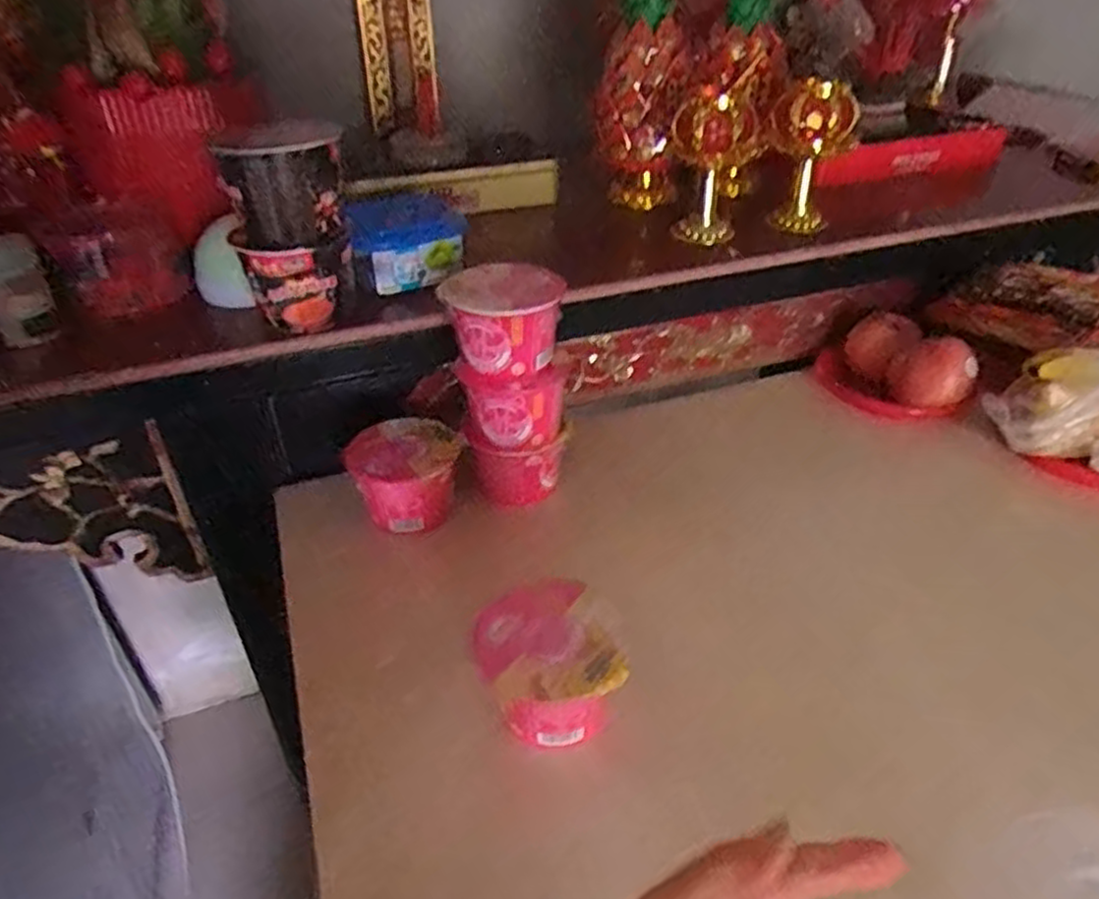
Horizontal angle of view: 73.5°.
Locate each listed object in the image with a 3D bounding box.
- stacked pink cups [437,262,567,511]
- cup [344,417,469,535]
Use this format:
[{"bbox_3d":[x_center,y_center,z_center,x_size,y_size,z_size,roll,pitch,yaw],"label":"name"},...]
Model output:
[{"bbox_3d":[-0.034,-0.055,0.651,0.090,0.209,0.092,-1,36,1],"label":"stacked pink cups"},{"bbox_3d":[-0.129,0.024,0.664,0.088,0.078,0.087,-1,36,1],"label":"cup"}]

